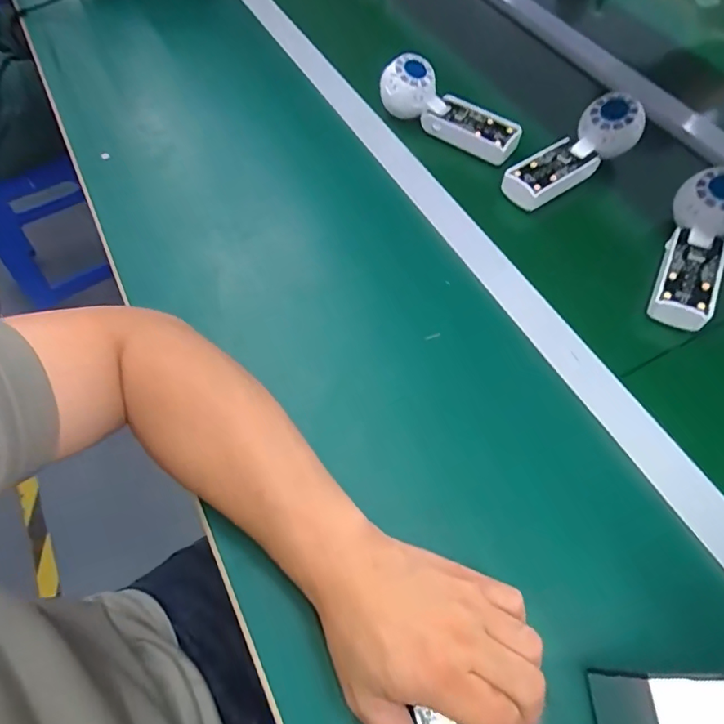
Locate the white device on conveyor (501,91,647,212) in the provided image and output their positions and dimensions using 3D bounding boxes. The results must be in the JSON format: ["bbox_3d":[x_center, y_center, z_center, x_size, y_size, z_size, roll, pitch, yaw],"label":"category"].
[{"bbox_3d":[0.219,-0.225,0.515,0.159,0.053,0.063,-31,65,-16],"label":"white device on conveyor"}]

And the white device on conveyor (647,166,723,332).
[{"bbox_3d":[0.309,-0.110,0.448,0.059,0.044,0.166,26,64,14],"label":"white device on conveyor"}]

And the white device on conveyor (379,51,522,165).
[{"bbox_3d":[0.100,-0.290,0.554,0.171,0.055,0.053,30,65,16],"label":"white device on conveyor"}]

